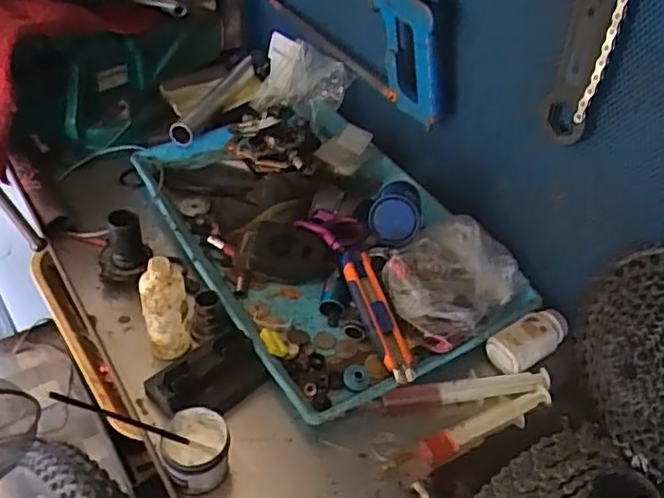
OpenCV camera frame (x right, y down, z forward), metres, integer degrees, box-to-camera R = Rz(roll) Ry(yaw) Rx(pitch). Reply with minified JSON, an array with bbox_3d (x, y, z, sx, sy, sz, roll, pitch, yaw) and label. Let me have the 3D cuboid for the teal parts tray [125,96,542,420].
[{"bbox_3d":[-0.023,-0.035,0.730,0.286,0.075,0.456,-23,51,-25],"label":"teal parts tray"}]

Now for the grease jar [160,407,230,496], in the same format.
[{"bbox_3d":[-0.110,0.168,0.521,0.052,0.051,0.052,2,44,-2],"label":"grease jar"}]

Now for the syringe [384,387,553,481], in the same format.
[{"bbox_3d":[0.126,0.164,0.571,0.165,0.016,0.028,-20,49,-23],"label":"syringe"}]

